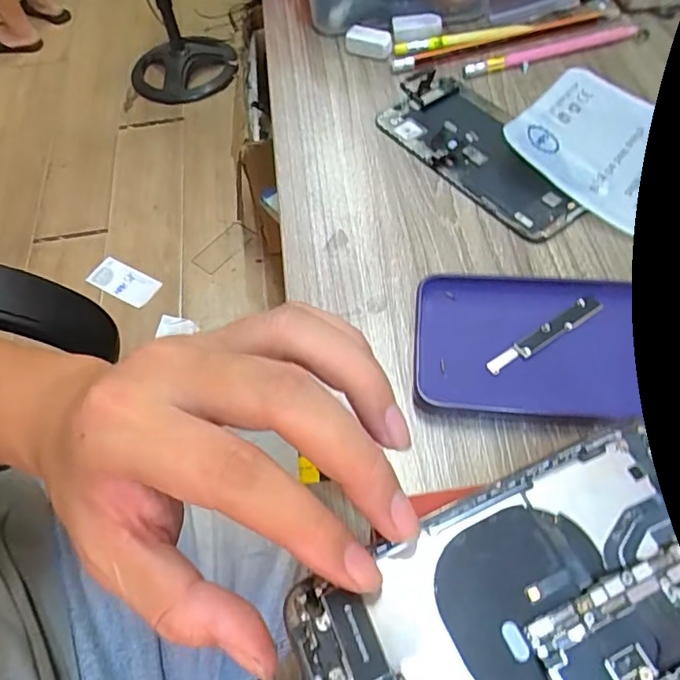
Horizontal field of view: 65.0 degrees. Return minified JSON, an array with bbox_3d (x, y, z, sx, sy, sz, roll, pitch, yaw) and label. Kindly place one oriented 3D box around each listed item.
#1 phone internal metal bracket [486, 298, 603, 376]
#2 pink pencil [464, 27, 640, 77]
[{"bbox_3d":[0.096,-0.002,0.249,0.065,0.004,0.009,-31,62,-14],"label":"phone internal metal bracket"},{"bbox_3d":[0.141,-0.194,0.361,0.126,0.011,0.010,-17,59,-6],"label":"pink pencil"}]

